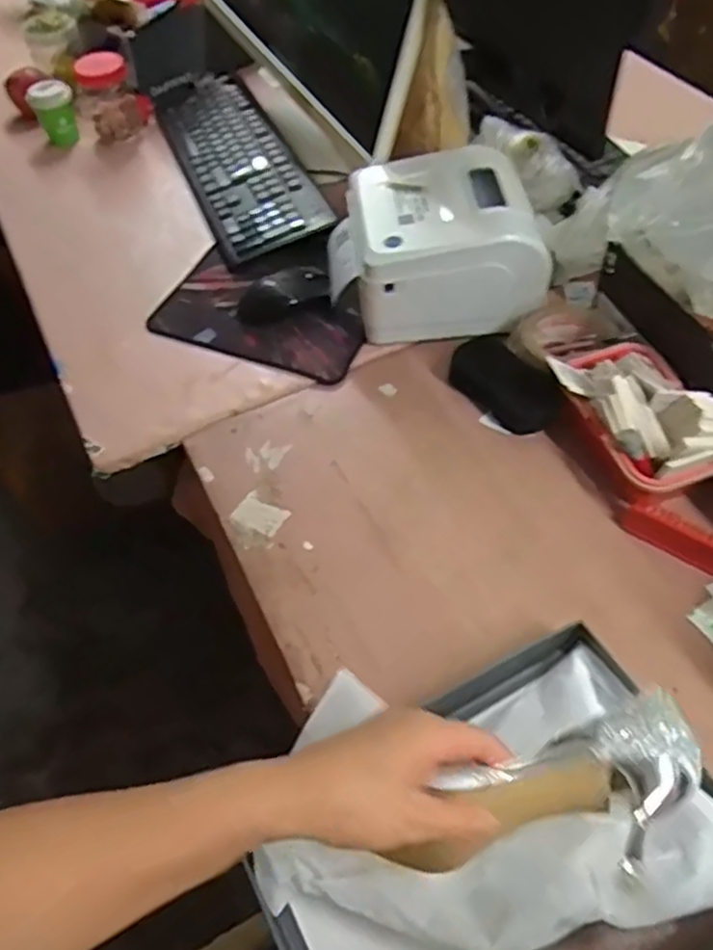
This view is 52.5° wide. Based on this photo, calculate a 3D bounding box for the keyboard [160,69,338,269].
[{"bbox_3d":[-0.175,-0.451,1.029,0.149,0.036,0.455,-21,55,-10],"label":"keyboard"}]

